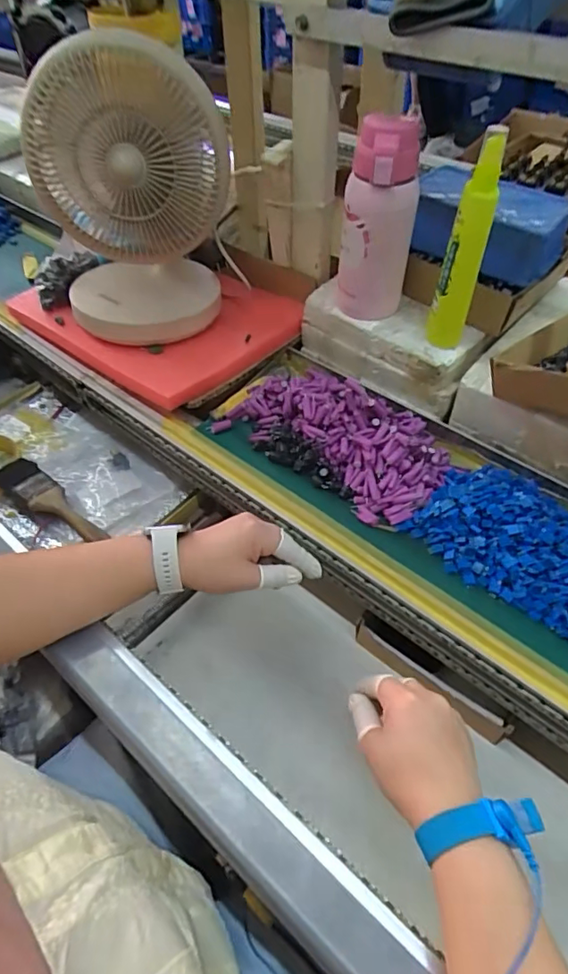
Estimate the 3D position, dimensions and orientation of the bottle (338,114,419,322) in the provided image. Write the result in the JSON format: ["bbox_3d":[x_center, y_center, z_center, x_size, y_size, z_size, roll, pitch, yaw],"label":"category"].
[{"bbox_3d":[0.102,-0.289,0.594,0.072,0.204,0.061,0,50,1],"label":"bottle"}]

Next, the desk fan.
[{"bbox_3d":[-0.168,-0.317,0.607,0.201,0.280,0.144,-14,52,-10],"label":"desk fan"}]

